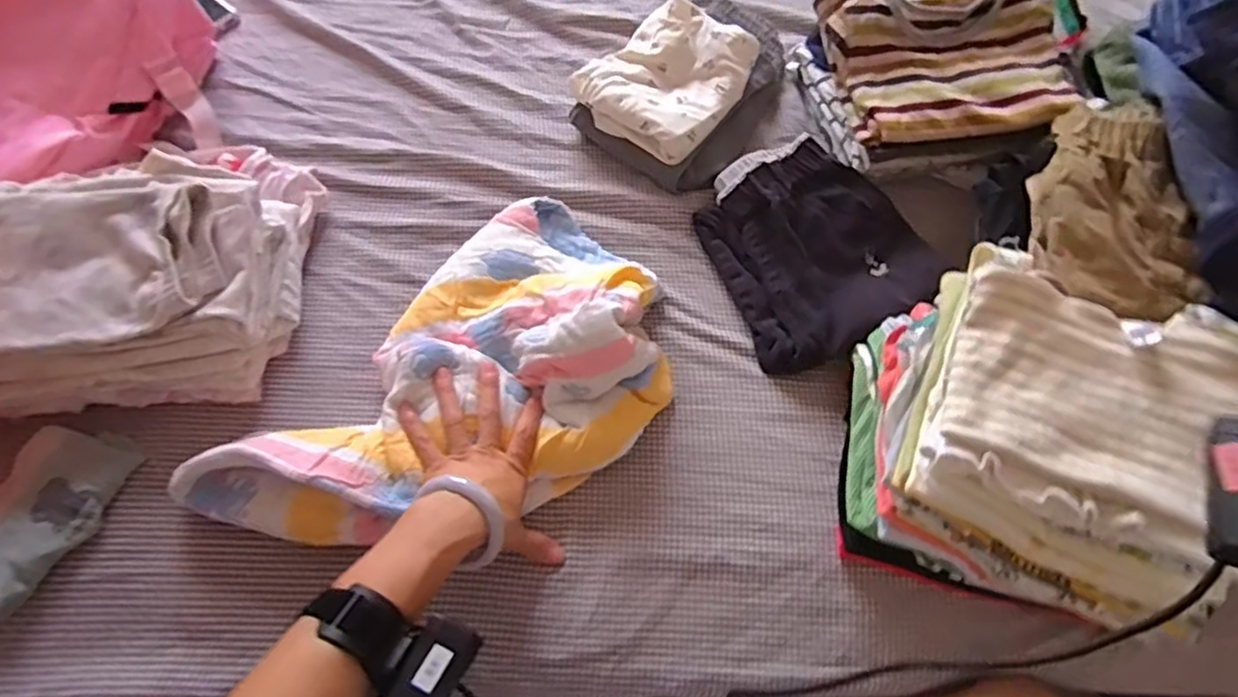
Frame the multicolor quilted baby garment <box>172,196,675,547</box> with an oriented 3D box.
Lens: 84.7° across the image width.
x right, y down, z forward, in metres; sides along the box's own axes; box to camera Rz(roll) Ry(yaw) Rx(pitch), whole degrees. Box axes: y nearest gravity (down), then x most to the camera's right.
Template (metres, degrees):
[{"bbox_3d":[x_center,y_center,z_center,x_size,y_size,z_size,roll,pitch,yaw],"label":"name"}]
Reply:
[{"bbox_3d":[-0.127,0.039,0.574,0.243,0.090,0.398,40,71,16],"label":"multicolor quilted baby garment"}]

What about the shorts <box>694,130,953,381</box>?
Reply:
[{"bbox_3d":[0.195,-0.103,0.673,0.198,0.048,0.223,-21,68,-11],"label":"shorts"}]

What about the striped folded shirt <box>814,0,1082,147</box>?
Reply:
[{"bbox_3d":[0.340,-0.300,0.696,0.234,0.056,0.178,-5,64,-3],"label":"striped folded shirt"}]

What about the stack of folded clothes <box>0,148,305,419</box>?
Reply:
[{"bbox_3d":[-0.438,-0.063,0.612,0.262,0.124,0.216,-5,66,-4],"label":"stack of folded clothes"}]

